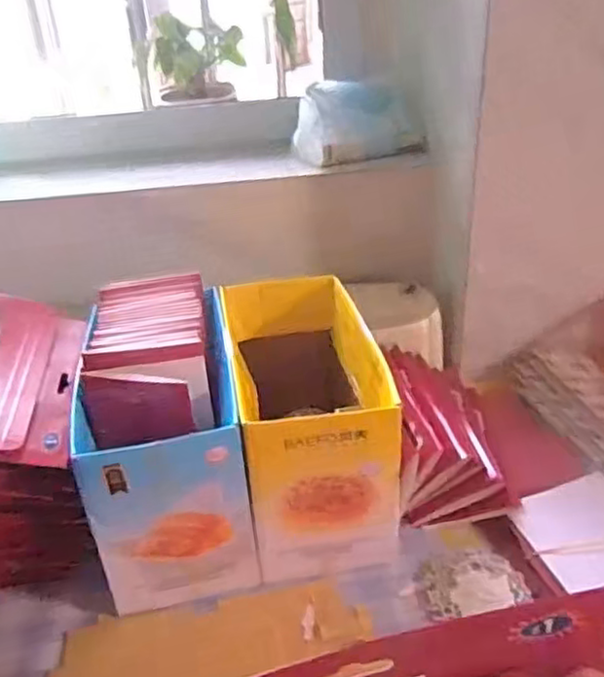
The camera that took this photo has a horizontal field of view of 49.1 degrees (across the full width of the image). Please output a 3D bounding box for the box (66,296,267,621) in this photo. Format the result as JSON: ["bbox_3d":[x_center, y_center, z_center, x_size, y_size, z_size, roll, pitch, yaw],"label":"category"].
[{"bbox_3d":[-0.113,0.076,0.541,0.111,0.181,0.195,-10,31,-12],"label":"box"}]

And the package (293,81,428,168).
[{"bbox_3d":[0.065,-0.243,0.733,0.129,0.076,0.069,-15,33,-20],"label":"package"}]

